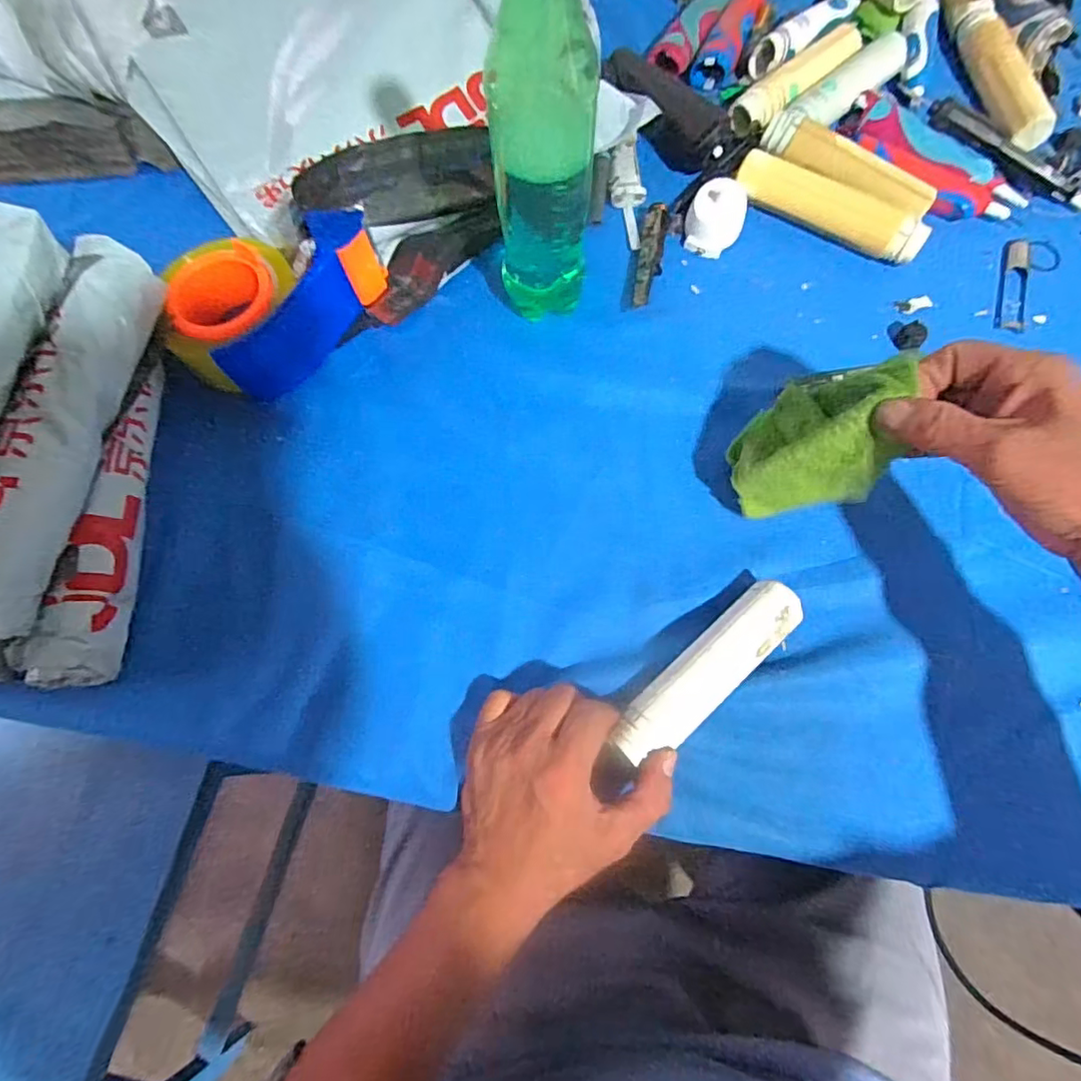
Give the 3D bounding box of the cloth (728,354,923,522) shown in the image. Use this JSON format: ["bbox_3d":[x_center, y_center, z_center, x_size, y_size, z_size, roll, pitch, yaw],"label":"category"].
[{"bbox_3d":[0.163,-0.065,0.341,0.081,0.088,0.067,-6,75,0],"label":"cloth"}]

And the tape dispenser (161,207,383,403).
[{"bbox_3d":[-0.203,-0.185,0.423,0.098,0.056,0.159,33,76,11],"label":"tape dispenser"}]

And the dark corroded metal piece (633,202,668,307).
[{"bbox_3d":[0.088,-0.227,0.455,0.018,0.017,0.099,10,71,4],"label":"dark corroded metal piece"}]

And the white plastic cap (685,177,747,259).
[{"bbox_3d":[0.142,-0.262,0.461,0.043,0.024,0.056,23,73,9],"label":"white plastic cap"}]

